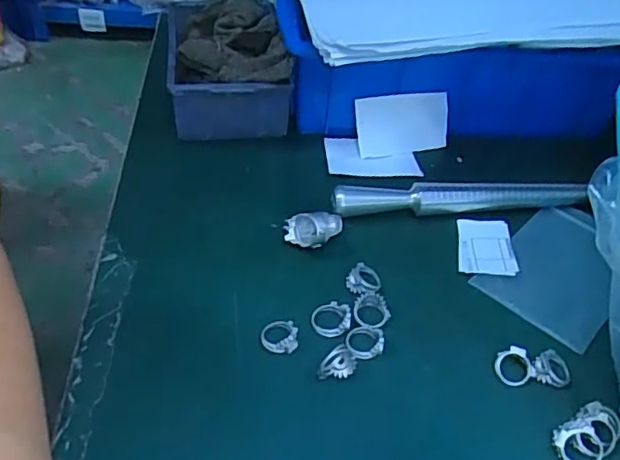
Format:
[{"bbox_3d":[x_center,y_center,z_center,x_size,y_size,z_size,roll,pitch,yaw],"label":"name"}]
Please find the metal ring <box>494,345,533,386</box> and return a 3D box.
[{"bbox_3d":[0.117,0.077,0.340,0.021,0.010,0.020,3,45,-3],"label":"metal ring"}]

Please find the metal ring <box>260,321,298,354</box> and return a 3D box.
[{"bbox_3d":[-0.018,0.062,0.348,0.021,0.008,0.020,3,45,-3],"label":"metal ring"}]

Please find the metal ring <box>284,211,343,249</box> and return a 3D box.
[{"bbox_3d":[0.004,0.001,0.399,0.041,0.023,0.020,-6,46,-13],"label":"metal ring"}]

